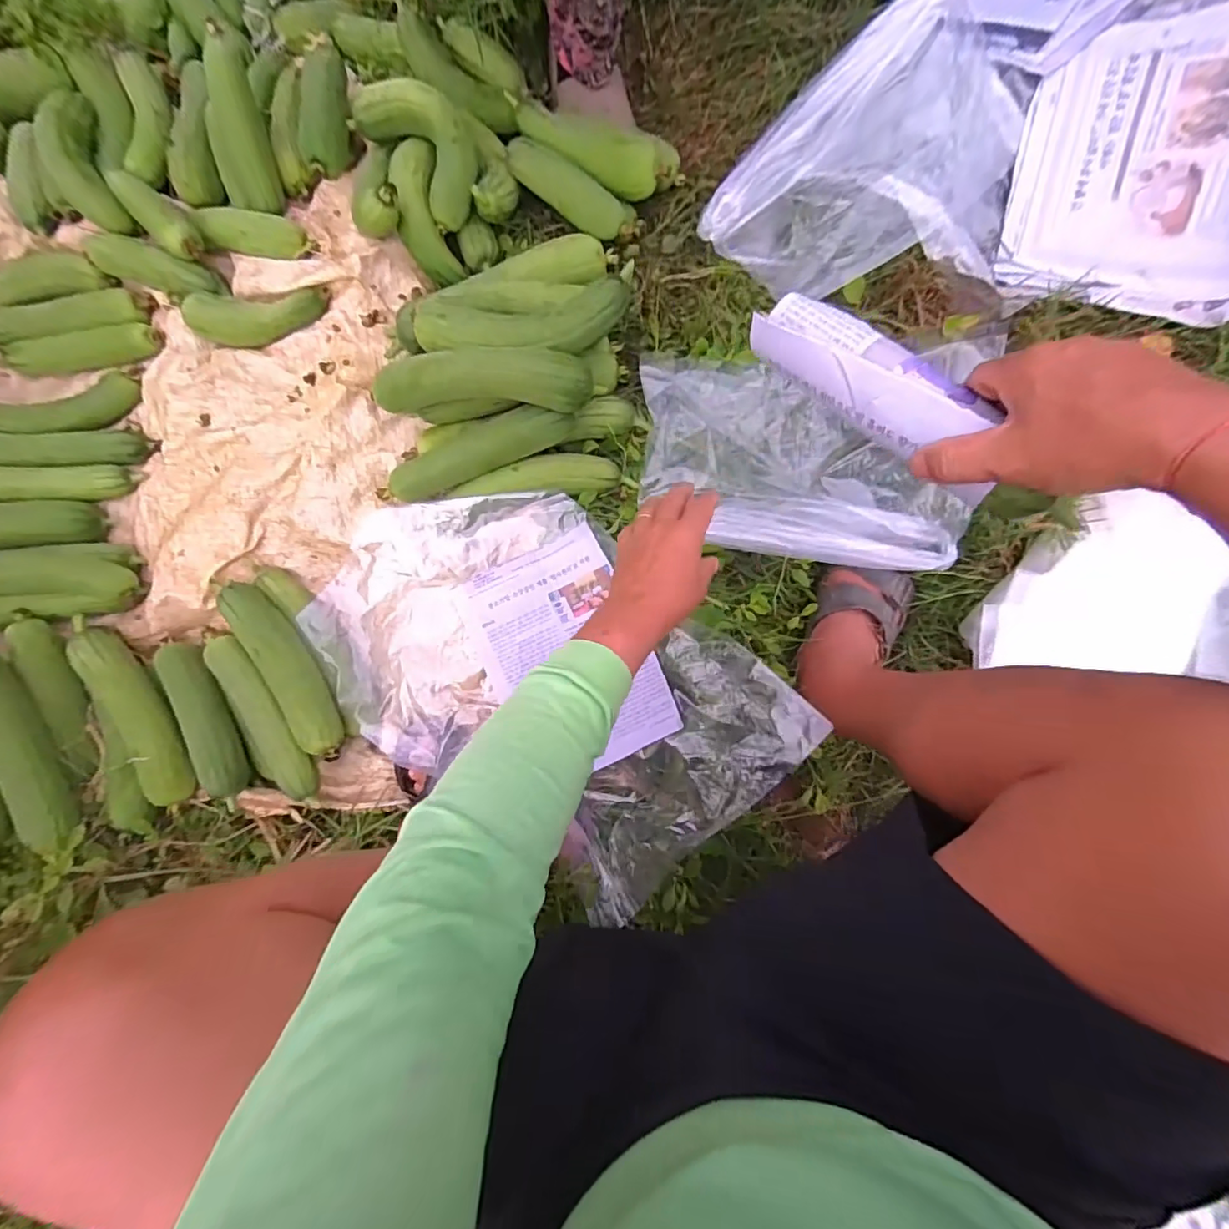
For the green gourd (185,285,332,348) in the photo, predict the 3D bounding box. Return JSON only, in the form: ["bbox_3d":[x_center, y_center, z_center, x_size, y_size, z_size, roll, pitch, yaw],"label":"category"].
[{"bbox_3d":[-0.475,-0.396,0.719,0.179,0.048,0.054,-10,86,5],"label":"green gourd"}]

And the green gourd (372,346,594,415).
[{"bbox_3d":[-0.152,-0.253,0.591,0.253,0.053,0.062,1,87,6],"label":"green gourd"}]

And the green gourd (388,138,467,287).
[{"bbox_3d":[-0.248,-0.512,0.688,0.063,0.057,0.163,-9,106,5],"label":"green gourd"}]

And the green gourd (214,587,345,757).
[{"bbox_3d":[-0.404,0.063,0.674,0.058,0.059,0.240,-36,84,3],"label":"green gourd"}]

